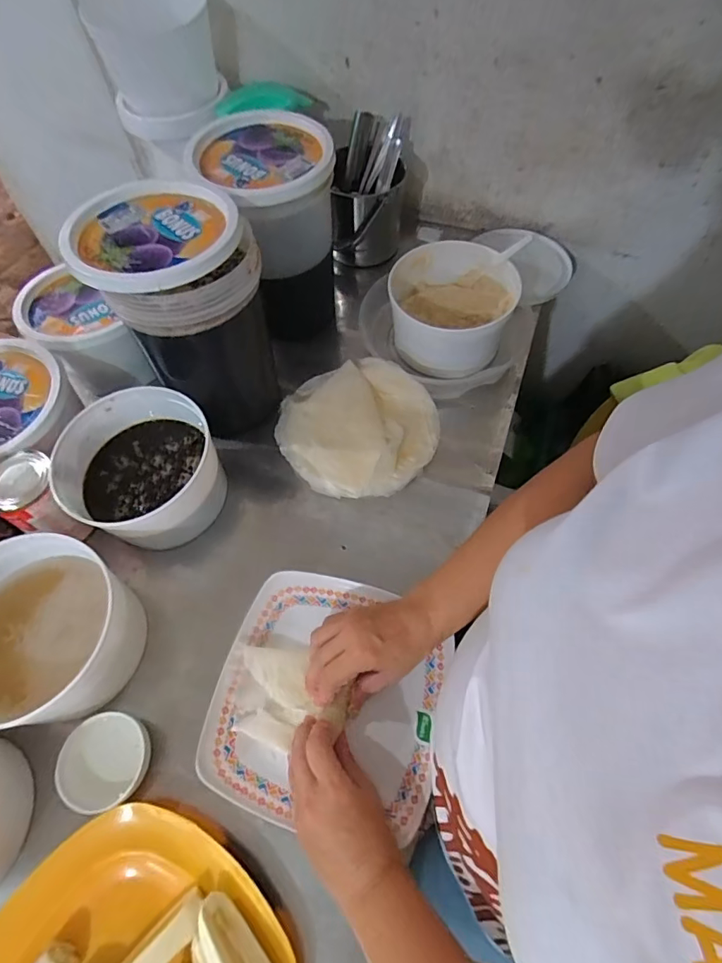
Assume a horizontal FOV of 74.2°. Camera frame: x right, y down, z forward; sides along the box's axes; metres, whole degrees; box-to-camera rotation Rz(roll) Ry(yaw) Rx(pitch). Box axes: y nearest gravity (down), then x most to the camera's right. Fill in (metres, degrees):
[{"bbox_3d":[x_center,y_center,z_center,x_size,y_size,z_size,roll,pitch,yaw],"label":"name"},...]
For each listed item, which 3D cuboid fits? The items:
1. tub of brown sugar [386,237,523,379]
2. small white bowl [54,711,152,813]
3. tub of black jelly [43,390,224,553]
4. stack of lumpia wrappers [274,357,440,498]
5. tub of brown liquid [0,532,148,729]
[{"bbox_3d":[0.126,-0.233,0.658,0.160,0.094,0.166,-1,61,1],"label":"tub of brown sugar"},{"bbox_3d":[-0.234,0.258,0.442,0.076,0.023,0.076,-1,61,1],"label":"small white bowl"},{"bbox_3d":[-0.248,-0.003,0.556,0.157,0.114,0.171,-1,61,1],"label":"tub of black jelly"},{"bbox_3d":[-0.011,-0.073,0.622,0.212,0.042,0.186,36,67,20],"label":"stack of lumpia wrappers"},{"bbox_3d":[-0.312,0.148,0.466,0.168,0.105,0.160,-1,61,1],"label":"tub of brown liquid"}]

